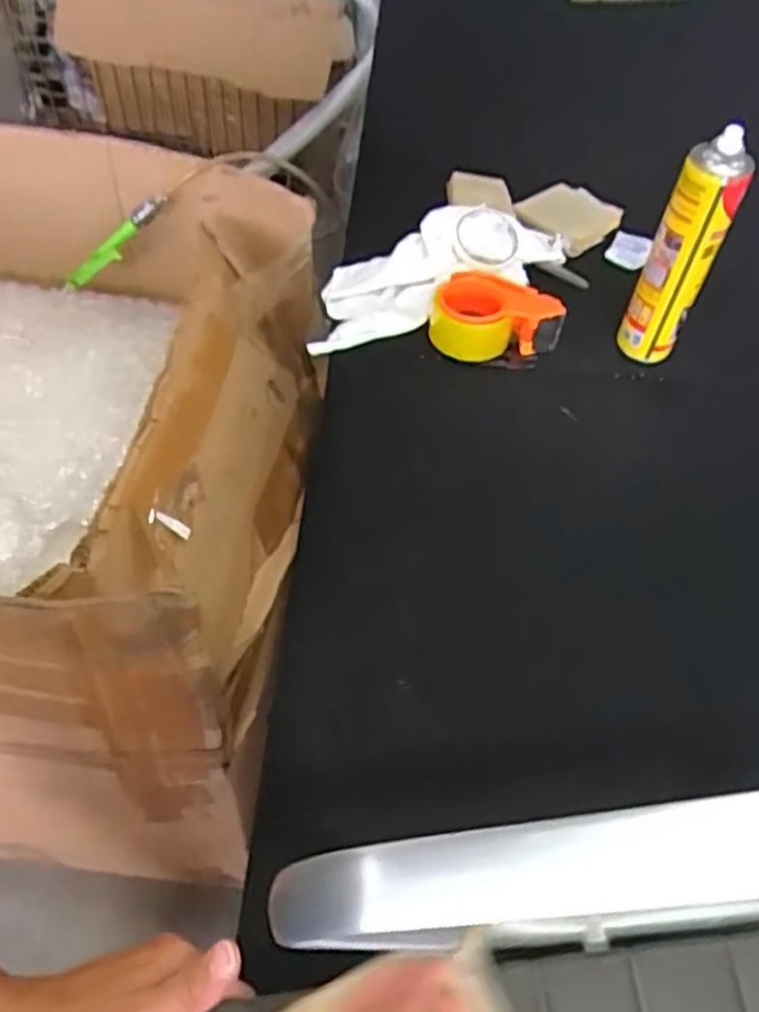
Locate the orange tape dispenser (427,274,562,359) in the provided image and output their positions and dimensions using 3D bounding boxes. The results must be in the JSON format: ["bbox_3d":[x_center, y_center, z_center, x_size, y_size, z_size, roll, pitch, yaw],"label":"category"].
[{"bbox_3d":[0.139,-0.221,0.924,0.153,0.069,0.077,12,54,4],"label":"orange tape dispenser"}]

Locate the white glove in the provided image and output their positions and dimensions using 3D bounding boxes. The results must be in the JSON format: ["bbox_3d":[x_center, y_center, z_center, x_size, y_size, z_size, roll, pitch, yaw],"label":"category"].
[{"bbox_3d":[0.065,-0.303,0.987,0.369,0.067,0.128,-26,60,-22],"label":"white glove"}]

